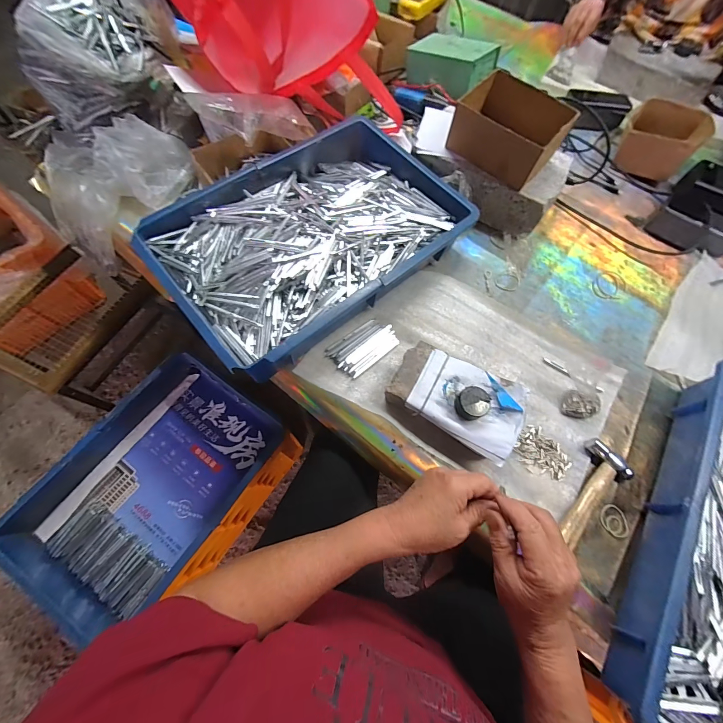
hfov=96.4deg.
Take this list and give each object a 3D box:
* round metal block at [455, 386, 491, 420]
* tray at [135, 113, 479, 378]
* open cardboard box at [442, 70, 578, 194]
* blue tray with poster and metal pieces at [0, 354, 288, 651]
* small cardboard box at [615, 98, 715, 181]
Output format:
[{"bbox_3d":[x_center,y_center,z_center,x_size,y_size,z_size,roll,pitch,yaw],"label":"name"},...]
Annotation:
[{"bbox_3d":[0.138,0.052,0.403,0.039,0.021,0.037,1,67,-3],"label":"round metal block"},{"bbox_3d":[-0.071,-0.189,0.489,0.426,0.070,0.290,-39,75,-18],"label":"tray"},{"bbox_3d":[0.233,-0.366,0.513,0.157,0.073,0.114,41,70,13],"label":"open cardboard box"},{"bbox_3d":[-0.384,0.229,0.606,0.286,0.103,0.444,31,68,9],"label":"blue tray with poster and metal pieces"},{"bbox_3d":[0.600,-0.443,0.653,0.135,0.075,0.145,28,68,8],"label":"small cardboard box"}]

